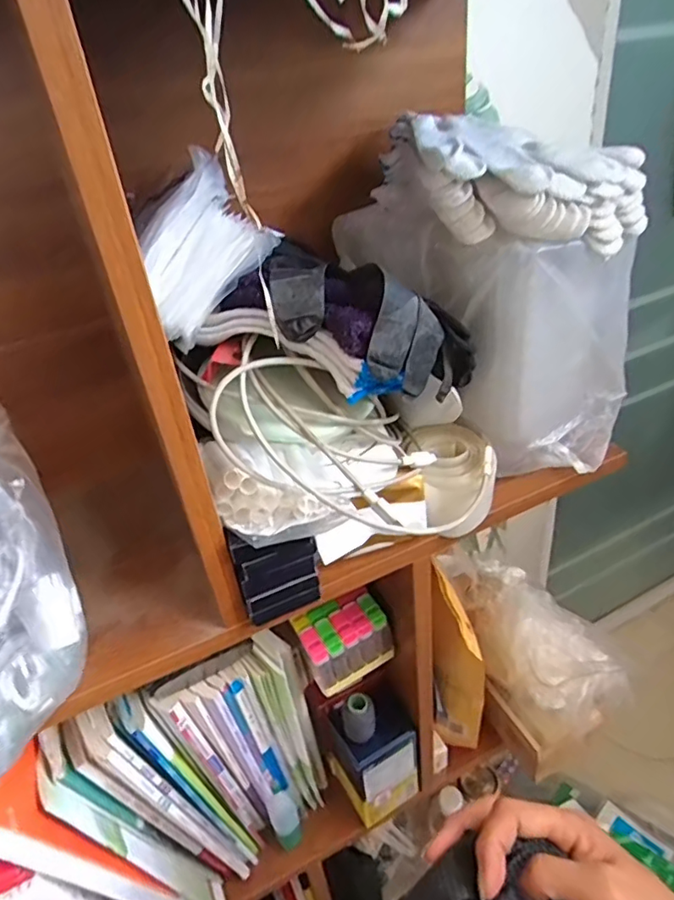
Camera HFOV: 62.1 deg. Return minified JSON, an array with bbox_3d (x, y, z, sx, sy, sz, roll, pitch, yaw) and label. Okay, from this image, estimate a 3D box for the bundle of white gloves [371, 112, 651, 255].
[{"bbox_3d":[0.127,-0.202,0.413,0.180,0.078,0.140,0,33,12],"label":"bundle of white gloves"}]

